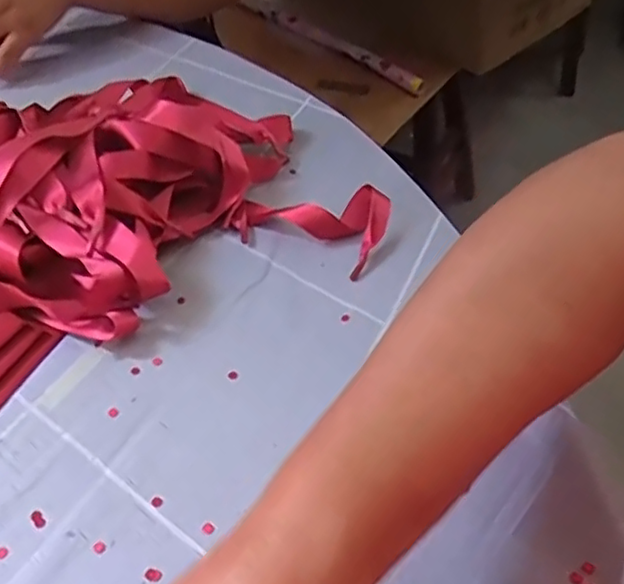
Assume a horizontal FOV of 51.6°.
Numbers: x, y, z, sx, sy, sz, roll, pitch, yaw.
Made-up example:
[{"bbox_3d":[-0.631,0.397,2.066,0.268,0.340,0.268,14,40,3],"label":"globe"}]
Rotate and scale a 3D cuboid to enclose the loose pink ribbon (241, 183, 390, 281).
[{"bbox_3d":[0.007,-0.059,0.443,0.101,0.025,0.061,30,57,27],"label":"loose pink ribbon"}]

